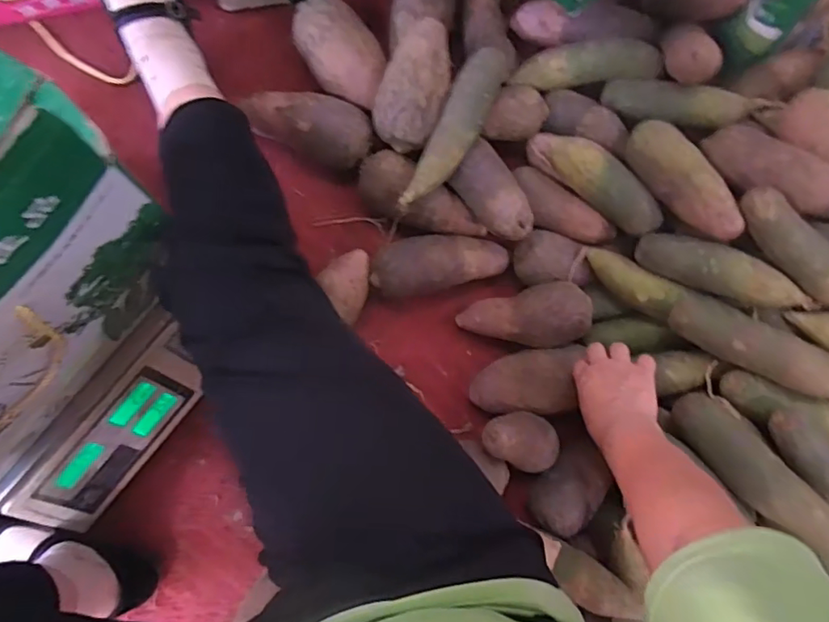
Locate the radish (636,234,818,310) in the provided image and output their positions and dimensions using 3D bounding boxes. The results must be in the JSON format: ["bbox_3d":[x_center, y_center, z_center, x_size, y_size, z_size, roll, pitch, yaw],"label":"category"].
[{"bbox_3d":[0.377,-0.048,0.658,0.190,0.064,0.065,17,83,-6],"label":"radish"}]

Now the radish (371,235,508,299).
[{"bbox_3d":[0.033,-0.062,0.714,0.181,0.064,0.071,-10,87,-24],"label":"radish"}]

